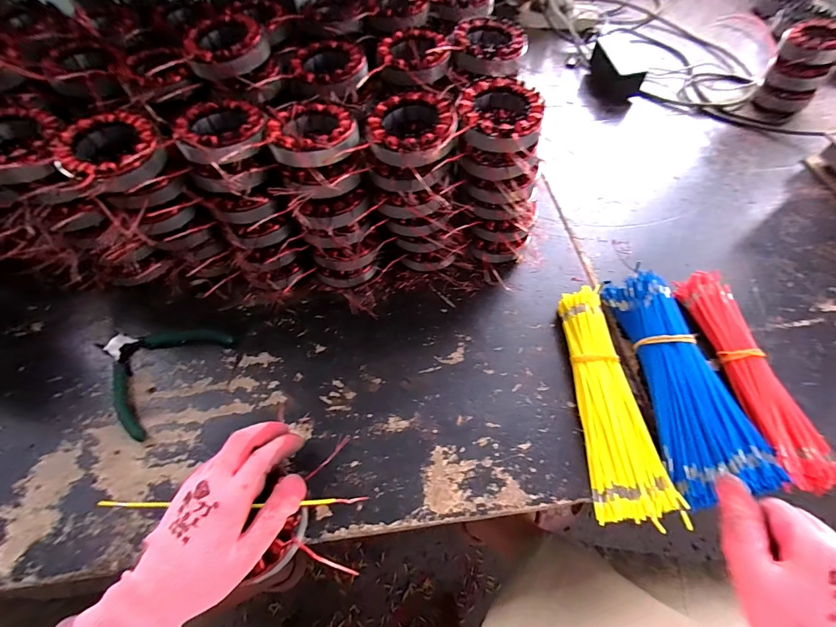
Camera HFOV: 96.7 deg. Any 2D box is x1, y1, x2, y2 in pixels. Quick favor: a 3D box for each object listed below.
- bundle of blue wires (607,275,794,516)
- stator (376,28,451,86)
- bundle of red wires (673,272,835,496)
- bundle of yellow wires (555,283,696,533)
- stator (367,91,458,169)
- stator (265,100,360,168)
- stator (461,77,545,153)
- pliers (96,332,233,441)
[{"bbox_3d":[0.283,0.064,0.396,0.093,0.042,0.237,-4,58,-2],"label":"bundle of blue wires"},{"bbox_3d":[-0.006,-0.306,0.450,0.081,0.038,0.083,0,59,-1],"label":"stator"},{"bbox_3d":[0.366,0.061,0.410,0.069,0.024,0.242,-5,58,-2],"label":"bundle of red wires"},{"bbox_3d":[0.206,0.083,0.392,0.073,0.031,0.239,1,58,1],"label":"bundle of yellow wires"},{"bbox_3d":[-0.005,-0.180,0.367,0.082,0.028,0.094,7,59,4],"label":"stator"},{"bbox_3d":[-0.103,-0.180,0.367,0.085,0.025,0.097,-1,59,-1],"label":"stator"},{"bbox_3d":[0.084,-0.200,0.374,0.083,0.027,0.094,23,61,12],"label":"stator"},{"bbox_3d":[-0.309,0.054,0.425,0.131,0.010,0.133,22,61,14],"label":"pliers"}]

